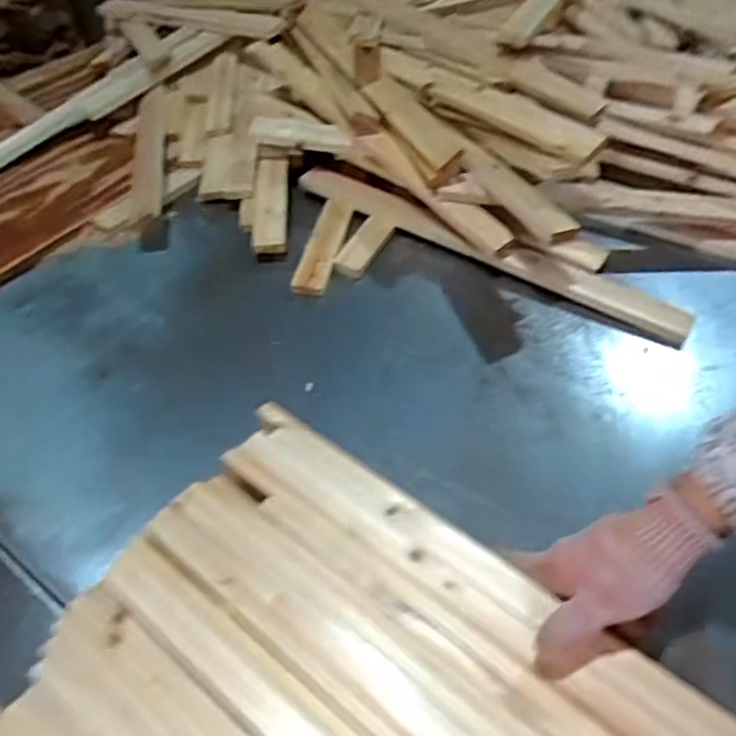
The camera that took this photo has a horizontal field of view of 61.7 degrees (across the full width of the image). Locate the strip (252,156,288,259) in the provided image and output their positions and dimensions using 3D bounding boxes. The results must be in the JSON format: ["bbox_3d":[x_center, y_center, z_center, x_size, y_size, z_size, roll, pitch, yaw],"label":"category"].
[{"bbox_3d":[-0.131,-0.224,0.839,0.046,0.034,0.183,-5,50,-2],"label":"strip"}]

